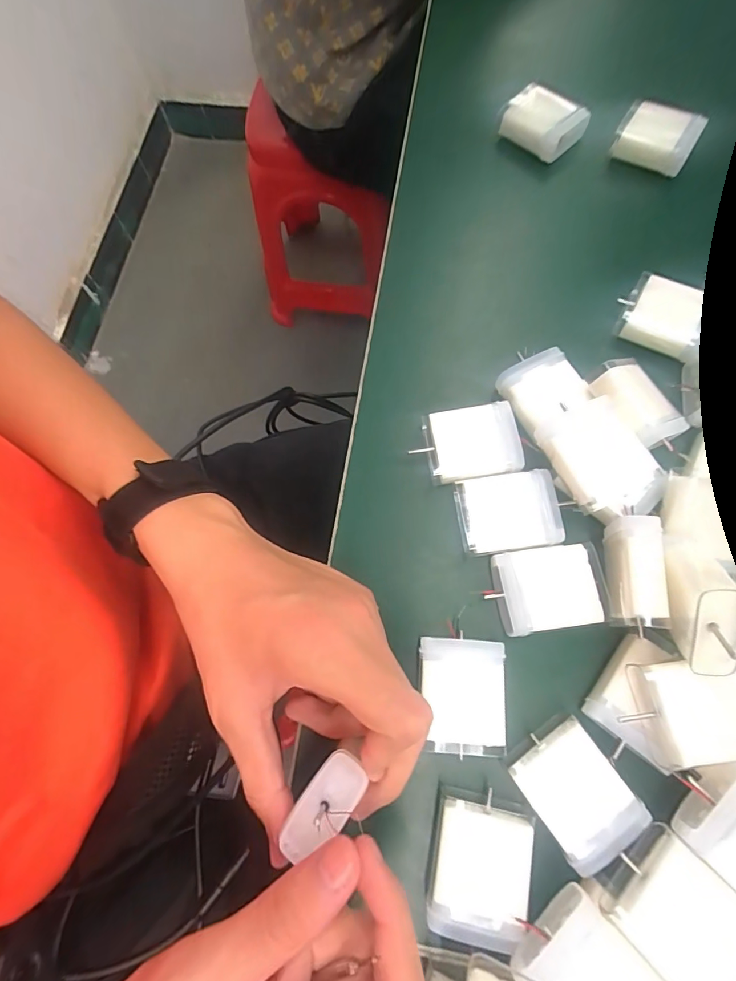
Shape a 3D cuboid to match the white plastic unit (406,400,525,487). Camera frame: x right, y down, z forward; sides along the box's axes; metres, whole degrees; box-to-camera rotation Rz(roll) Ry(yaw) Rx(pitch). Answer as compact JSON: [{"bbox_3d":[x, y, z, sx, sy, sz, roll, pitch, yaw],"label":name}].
[{"bbox_3d":[0.058,-0.026,0.257,0.053,0.016,0.042,-8,73,0],"label":"white plastic unit"}]

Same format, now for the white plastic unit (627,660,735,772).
[{"bbox_3d":[0.149,0.096,0.200,0.051,0.021,0.040,-9,73,0],"label":"white plastic unit"}]

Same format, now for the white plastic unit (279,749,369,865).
[{"bbox_3d":[-0.017,0.125,0.179,0.019,0.006,0.040,39,76,10],"label":"white plastic unit"}]

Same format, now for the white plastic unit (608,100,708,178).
[{"bbox_3d":[0.201,-0.246,0.313,0.050,0.019,0.040,28,78,7],"label":"white plastic unit"}]

